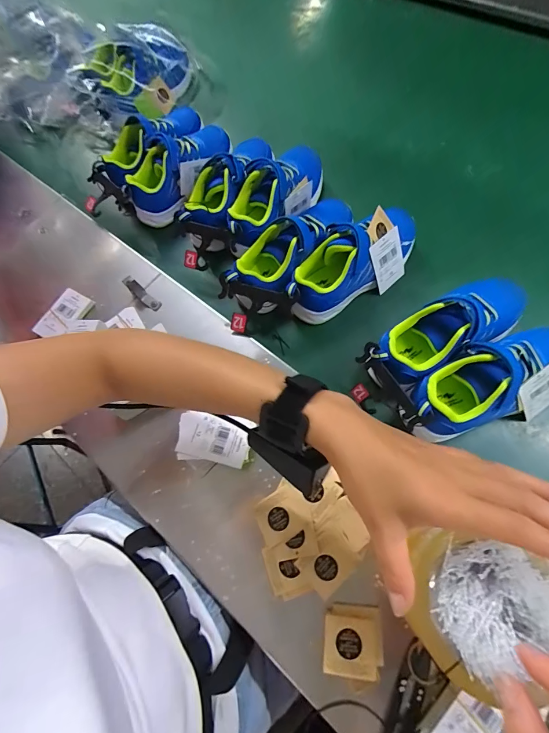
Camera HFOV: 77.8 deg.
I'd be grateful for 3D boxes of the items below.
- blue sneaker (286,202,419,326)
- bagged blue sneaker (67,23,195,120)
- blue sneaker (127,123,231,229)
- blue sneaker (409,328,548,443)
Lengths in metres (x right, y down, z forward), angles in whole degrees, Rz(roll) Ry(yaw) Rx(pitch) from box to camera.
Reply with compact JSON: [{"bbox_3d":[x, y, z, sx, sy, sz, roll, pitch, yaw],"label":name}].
[{"bbox_3d":[0.103,-0.139,0.454,0.204,0.086,0.075,-33,75,-10],"label":"blue sneaker"},{"bbox_3d":[-0.255,-0.520,0.608,0.120,0.081,0.191,43,77,13],"label":"bagged blue sneaker"},{"bbox_3d":[-0.156,-0.321,0.545,0.078,0.076,0.182,30,74,10],"label":"blue sneaker"},{"bbox_3d":[0.237,0.014,0.366,0.200,0.068,0.075,-19,73,-6],"label":"blue sneaker"}]

